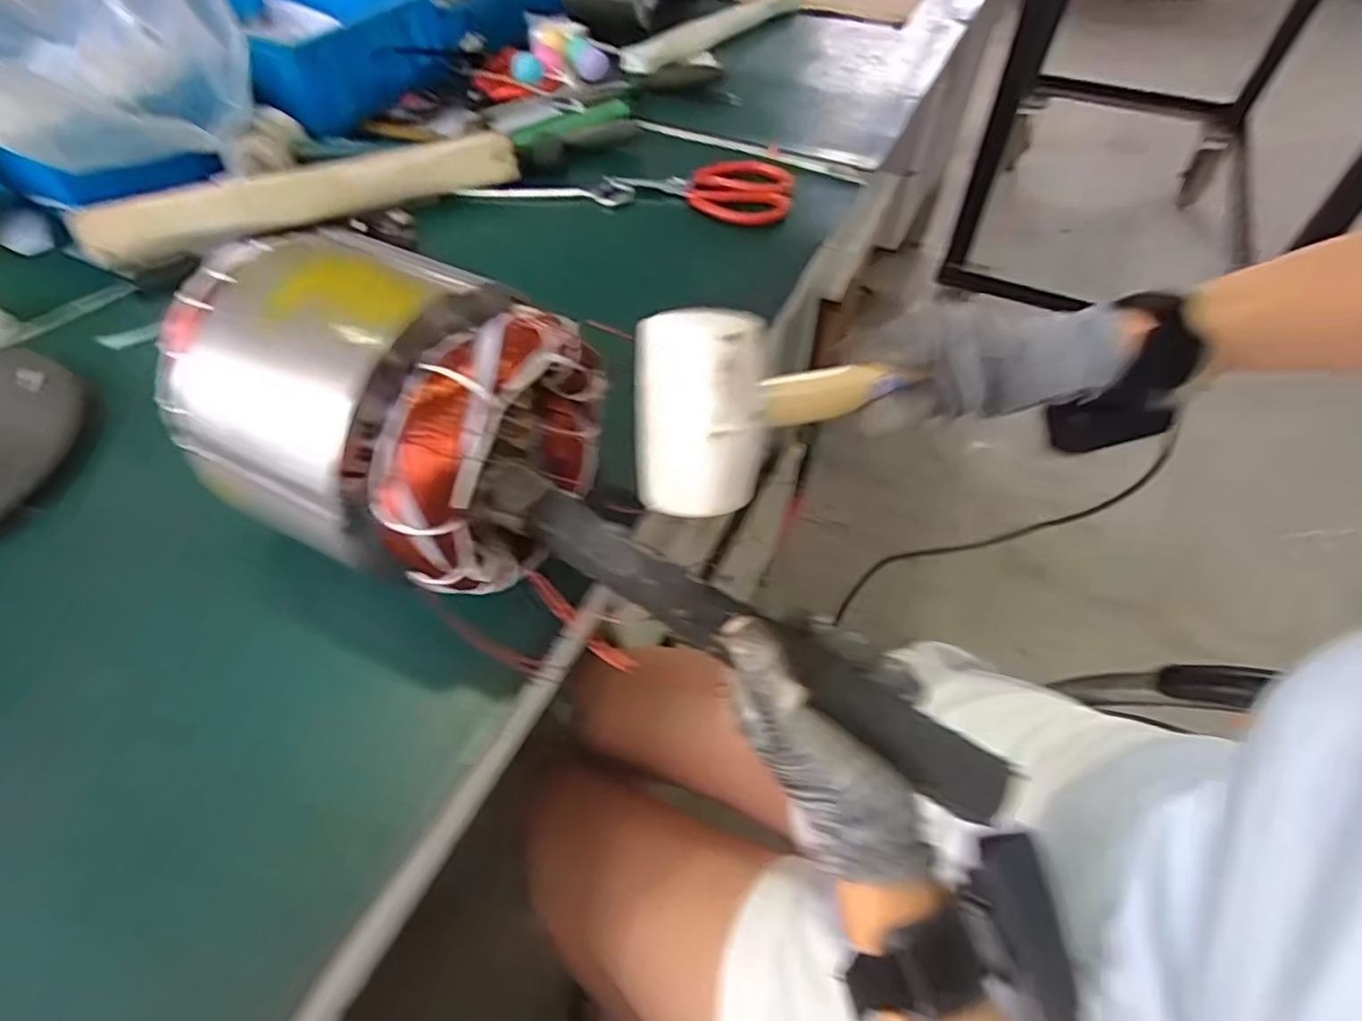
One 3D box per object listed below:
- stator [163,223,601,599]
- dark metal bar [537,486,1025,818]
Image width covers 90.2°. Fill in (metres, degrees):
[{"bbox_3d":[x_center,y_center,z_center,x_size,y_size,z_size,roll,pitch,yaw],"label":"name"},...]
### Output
[{"bbox_3d":[-0.142,-0.051,0.324,0.169,0.110,0.137,19,56,13],"label":"stator"},{"bbox_3d":[0.040,0.066,0.328,0.261,0.016,0.032,31,59,2],"label":"dark metal bar"}]

